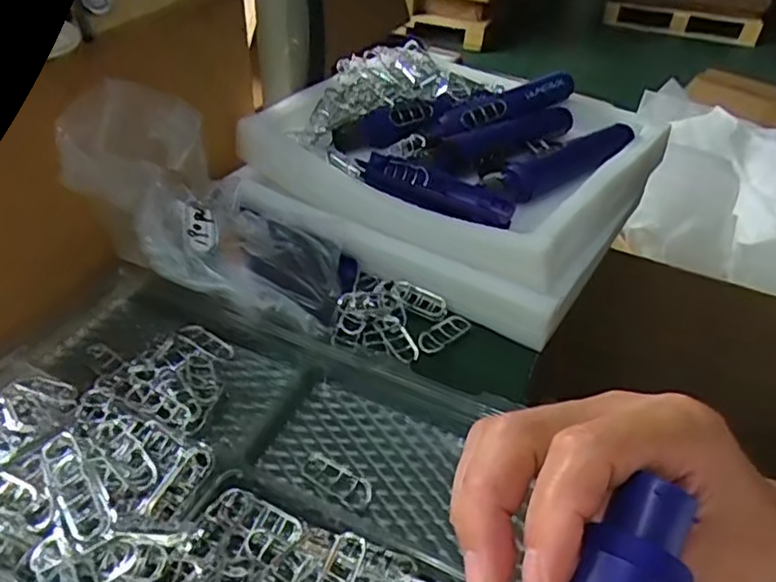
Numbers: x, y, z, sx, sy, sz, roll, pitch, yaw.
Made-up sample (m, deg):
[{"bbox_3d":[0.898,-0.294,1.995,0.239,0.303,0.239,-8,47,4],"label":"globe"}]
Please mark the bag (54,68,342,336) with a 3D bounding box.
[{"bbox_3d":[-0.130,-0.081,0.547,0.195,0.155,0.149,10,40,9],"label":"bag"}]

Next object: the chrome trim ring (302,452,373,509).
[{"bbox_3d":[-0.034,0.126,0.436,0.056,0.007,0.024,28,46,26],"label":"chrome trim ring"}]

